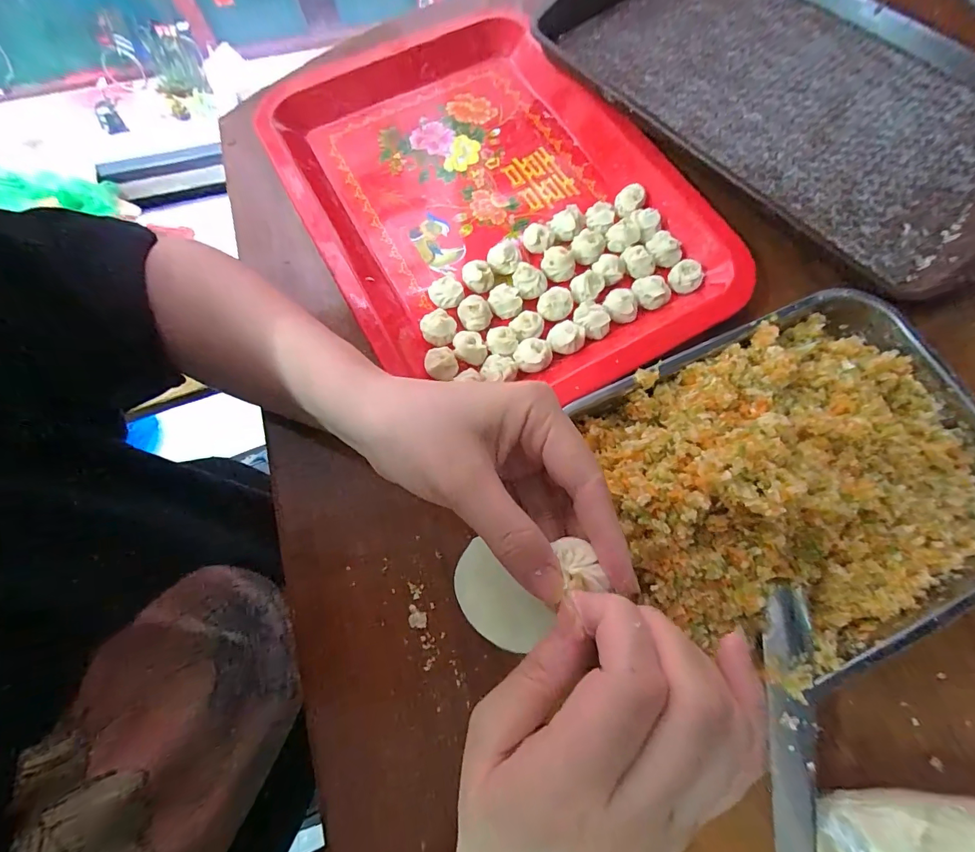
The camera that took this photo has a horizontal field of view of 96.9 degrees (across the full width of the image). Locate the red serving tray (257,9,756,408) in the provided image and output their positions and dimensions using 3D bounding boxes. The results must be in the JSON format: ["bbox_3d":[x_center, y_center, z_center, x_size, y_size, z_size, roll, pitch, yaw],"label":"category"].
[{"bbox_3d":[-0.004,-0.186,0.351,0.264,0.026,0.373,-29,74,-8],"label":"red serving tray"}]

